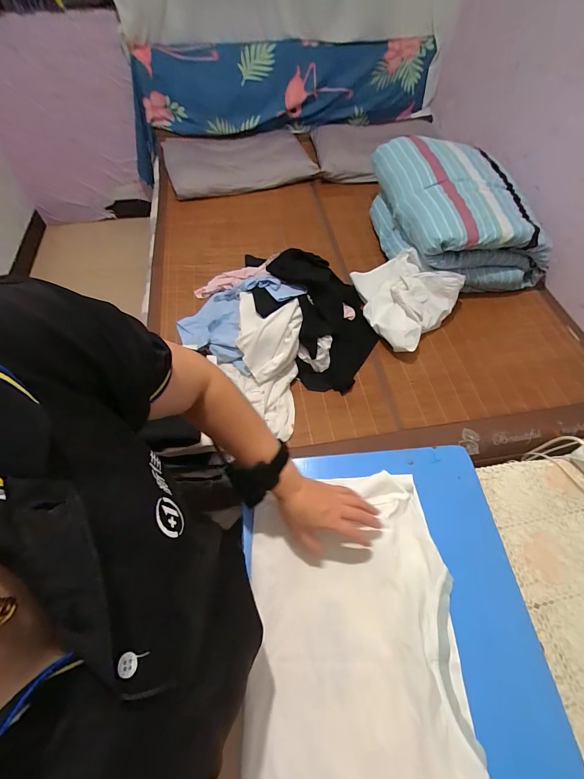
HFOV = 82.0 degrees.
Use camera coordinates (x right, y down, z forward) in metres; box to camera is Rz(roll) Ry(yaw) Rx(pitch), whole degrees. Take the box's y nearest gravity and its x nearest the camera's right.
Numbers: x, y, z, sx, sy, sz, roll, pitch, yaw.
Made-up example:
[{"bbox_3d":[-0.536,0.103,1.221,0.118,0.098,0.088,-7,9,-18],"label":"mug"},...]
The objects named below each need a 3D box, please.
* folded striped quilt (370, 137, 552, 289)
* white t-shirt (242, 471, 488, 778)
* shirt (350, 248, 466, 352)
[{"bbox_3d":[0.612,-0.682,1.293,0.474,0.302,0.677,-11,60,-7],"label":"folded striped quilt"},{"bbox_3d":[0.080,0.334,0.441,0.272,0.024,0.431,3,59,-1],"label":"white t-shirt"},{"bbox_3d":[0.362,-0.327,1.178,0.345,0.144,0.307,40,66,21],"label":"shirt"}]

